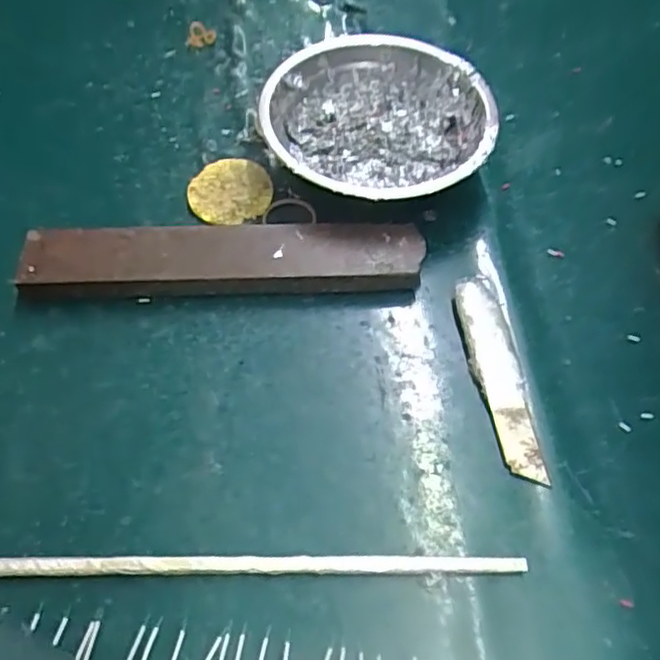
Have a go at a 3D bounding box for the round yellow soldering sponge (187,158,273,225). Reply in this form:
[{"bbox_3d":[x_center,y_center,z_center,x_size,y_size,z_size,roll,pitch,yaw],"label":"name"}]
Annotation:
[{"bbox_3d":[-0.056,-0.077,0.353,0.044,0.008,0.039,-15,60,-10],"label":"round yellow soldering sponge"}]

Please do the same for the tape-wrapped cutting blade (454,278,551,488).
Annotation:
[{"bbox_3d":[0.078,0.021,0.296,0.022,0.009,0.099,-7,59,-5],"label":"tape-wrapped cutting blade"}]

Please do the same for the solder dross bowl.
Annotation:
[{"bbox_3d":[0.026,-0.112,0.349,0.113,0.033,0.117,0,58,-1],"label":"solder dross bowl"}]

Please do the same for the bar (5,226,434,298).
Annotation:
[{"bbox_3d":[-0.055,-0.036,0.323,0.200,0.017,0.036,-1,58,-1],"label":"bar"}]

